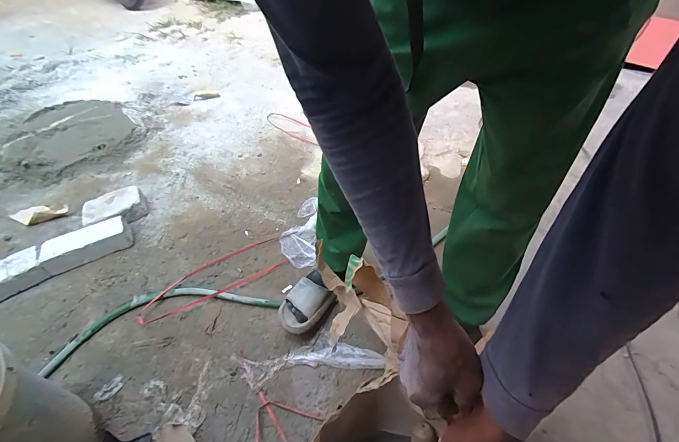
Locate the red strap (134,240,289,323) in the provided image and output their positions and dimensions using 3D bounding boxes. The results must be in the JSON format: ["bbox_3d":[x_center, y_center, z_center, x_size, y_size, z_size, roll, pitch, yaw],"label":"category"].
[{"bbox_3d":[-0.407,0.183,1.074,0.463,0.022,0.153,-26,49,-19],"label":"red strap"}]

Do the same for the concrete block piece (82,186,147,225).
[{"bbox_3d":[-0.855,-0.038,1.275,0.214,0.068,0.200,-32,51,-23],"label":"concrete block piece"}]

